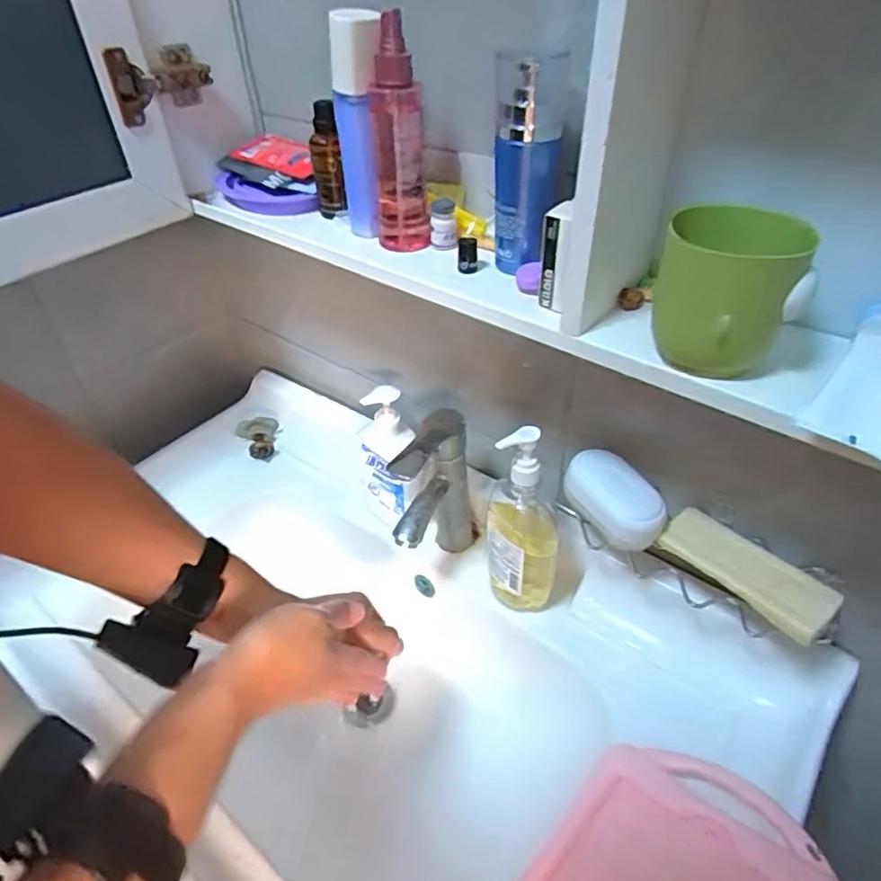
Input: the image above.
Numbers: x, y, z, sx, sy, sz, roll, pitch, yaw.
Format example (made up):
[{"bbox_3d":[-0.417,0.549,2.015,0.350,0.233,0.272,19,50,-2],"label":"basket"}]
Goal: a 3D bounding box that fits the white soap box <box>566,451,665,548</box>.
[{"bbox_3d":[0.153,0.052,0.538,0.053,0.044,0.099,-25,46,-24],"label":"white soap box"}]

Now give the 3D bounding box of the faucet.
[{"bbox_3d":[-0.007,0.076,0.634,0.054,0.187,0.123,13,43,16],"label":"faucet"}]

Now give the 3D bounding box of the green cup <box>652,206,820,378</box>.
[{"bbox_3d":[0.163,-0.085,0.344,0.067,0.080,0.063,-1,41,1],"label":"green cup"}]

